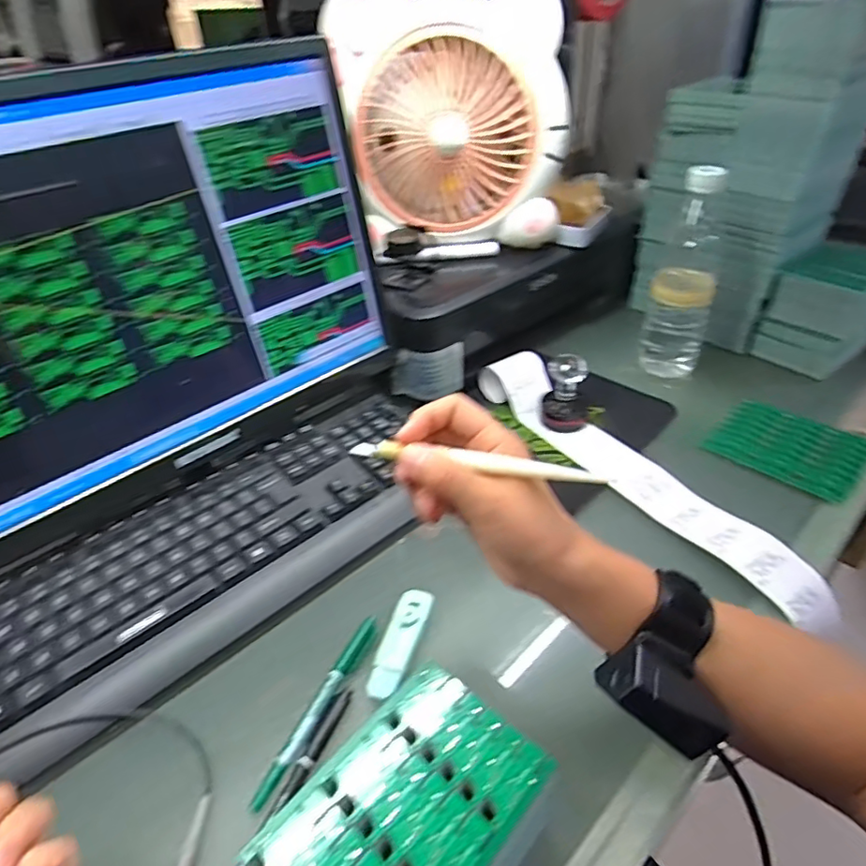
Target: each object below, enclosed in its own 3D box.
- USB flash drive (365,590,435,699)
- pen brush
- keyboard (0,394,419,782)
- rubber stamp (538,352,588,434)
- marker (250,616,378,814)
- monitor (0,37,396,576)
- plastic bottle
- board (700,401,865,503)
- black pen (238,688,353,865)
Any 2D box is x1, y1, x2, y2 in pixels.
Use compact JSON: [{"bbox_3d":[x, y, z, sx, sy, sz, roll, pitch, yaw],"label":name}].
[{"bbox_3d":[-0.023,0.148,0.416,0.027,0.008,0.085,9,40,16],"label":"USB flash drive"},{"bbox_3d":[0.024,0.016,0.328,0.149,0.009,0.012,5,39,13],"label":"pen brush"},{"bbox_3d":[-0.175,0.100,0.486,0.404,0.040,0.155,-31,56,-31],"label":"keyboard"},{"bbox_3d":[0.138,-0.044,0.603,0.051,0.072,0.044,7,39,13],"label":"rubber stamp"},{"bbox_3d":[-0.074,0.181,0.388,0.014,0.011,0.135,14,41,21],"label":"marker"},{"bbox_3d":[-0.231,-0.094,0.455,0.438,0.309,0.081,-32,46,-32],"label":"monitor"},{"bbox_3d":[0.279,-0.169,0.637,0.065,0.218,0.061,14,41,21],"label":"plastic bottle"},{"bbox_3d":[0.344,0.014,0.565,0.091,0.015,0.125,-29,45,-29],"label":"board"},{"bbox_3d":[-0.088,0.217,0.346,0.012,0.008,0.139,14,41,21],"label":"black pen"}]

